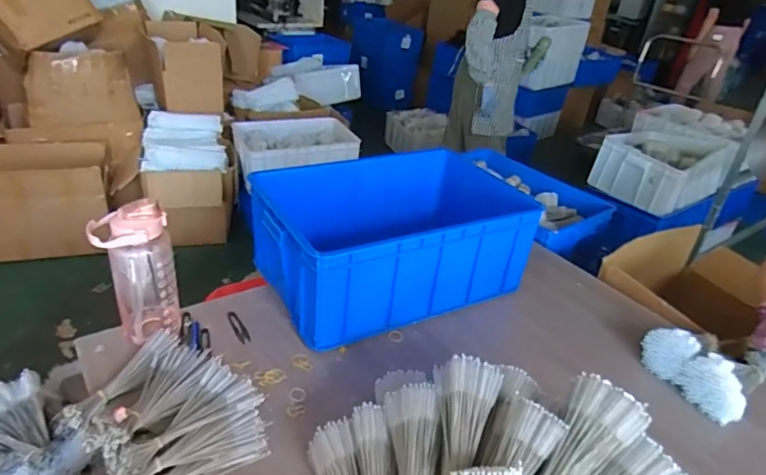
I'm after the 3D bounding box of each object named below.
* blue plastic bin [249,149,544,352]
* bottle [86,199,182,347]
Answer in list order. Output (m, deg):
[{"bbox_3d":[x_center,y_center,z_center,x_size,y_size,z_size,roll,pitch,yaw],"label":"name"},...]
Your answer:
[{"bbox_3d":[0.021,-0.008,1.260,0.597,0.251,0.392,-9,34,-26],"label":"blue plastic bin"},{"bbox_3d":[-0.470,0.080,0.994,0.132,0.278,0.091,-10,34,-25],"label":"bottle"}]

